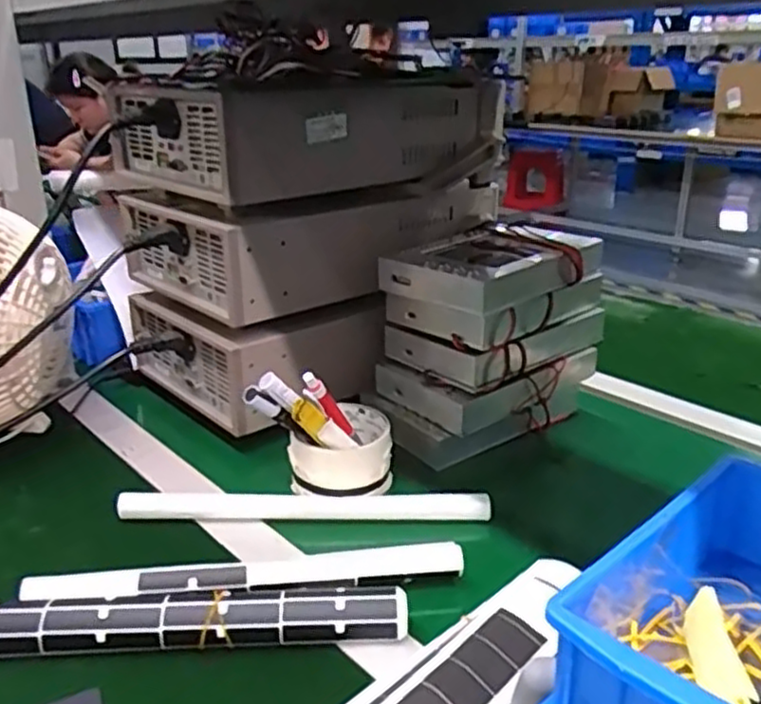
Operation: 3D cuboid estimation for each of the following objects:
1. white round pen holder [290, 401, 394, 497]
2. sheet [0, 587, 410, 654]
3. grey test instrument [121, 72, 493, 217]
[{"bbox_3d":[-0.034,0.086,0.630,0.086,0.050,0.087,1,23,0],"label":"white round pen holder"},{"bbox_3d":[-0.131,0.165,0.459,0.290,0.025,0.033,0,23,-3],"label":"sheet"},{"bbox_3d":[-0.064,-0.228,0.754,0.344,0.099,0.206,-18,28,-36],"label":"grey test instrument"}]

